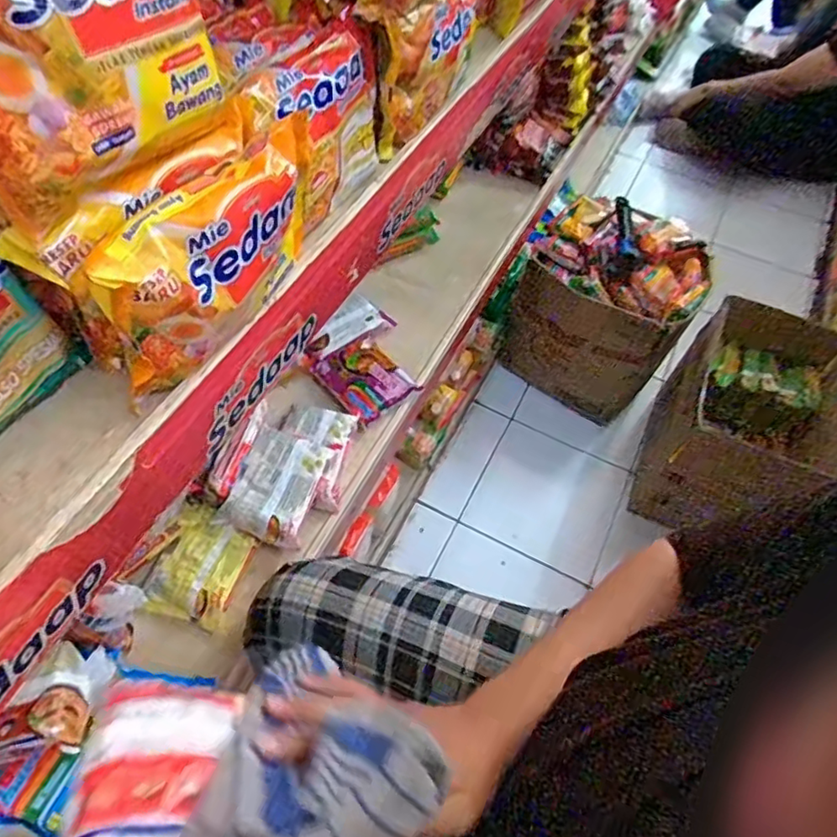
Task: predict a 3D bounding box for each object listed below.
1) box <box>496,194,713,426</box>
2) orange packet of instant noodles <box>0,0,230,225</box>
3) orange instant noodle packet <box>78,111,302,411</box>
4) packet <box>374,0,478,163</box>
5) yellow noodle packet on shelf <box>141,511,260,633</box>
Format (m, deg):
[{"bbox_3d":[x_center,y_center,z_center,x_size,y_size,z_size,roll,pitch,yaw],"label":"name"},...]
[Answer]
[{"bbox_3d":[0.406,-0.242,1.336,0.345,0.414,0.246,27,60,12],"label":"box"},{"bbox_3d":[-0.143,-0.162,0.249,0.030,0.091,0.126,20,58,29],"label":"orange packet of instant noodles"},{"bbox_3d":[-0.105,-0.086,0.317,0.035,0.086,0.143,22,59,10],"label":"orange instant noodle packet"},{"bbox_3d":[0.012,-0.284,0.456,0.030,0.092,0.148,22,59,10],"label":"packet"},{"bbox_3d":[-0.242,0.167,0.659,0.089,0.024,0.105,21,59,9],"label":"yellow noodle packet on shelf"}]

